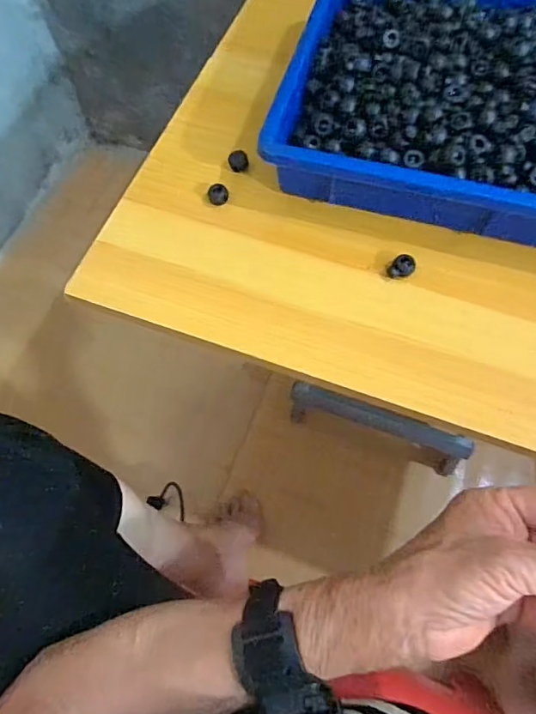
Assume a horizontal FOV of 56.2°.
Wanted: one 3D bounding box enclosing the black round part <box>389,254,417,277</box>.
[{"bbox_3d":[0.105,-0.071,0.391,0.016,0.009,0.021,34,71,15],"label":"black round part"}]

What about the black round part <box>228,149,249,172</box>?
[{"bbox_3d":[-0.026,-0.173,0.442,0.017,0.012,0.014,-5,66,-1],"label":"black round part"}]

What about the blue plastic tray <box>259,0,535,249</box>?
[{"bbox_3d":[0.197,-0.204,0.409,0.359,0.070,0.243,14,67,7],"label":"blue plastic tray"}]

